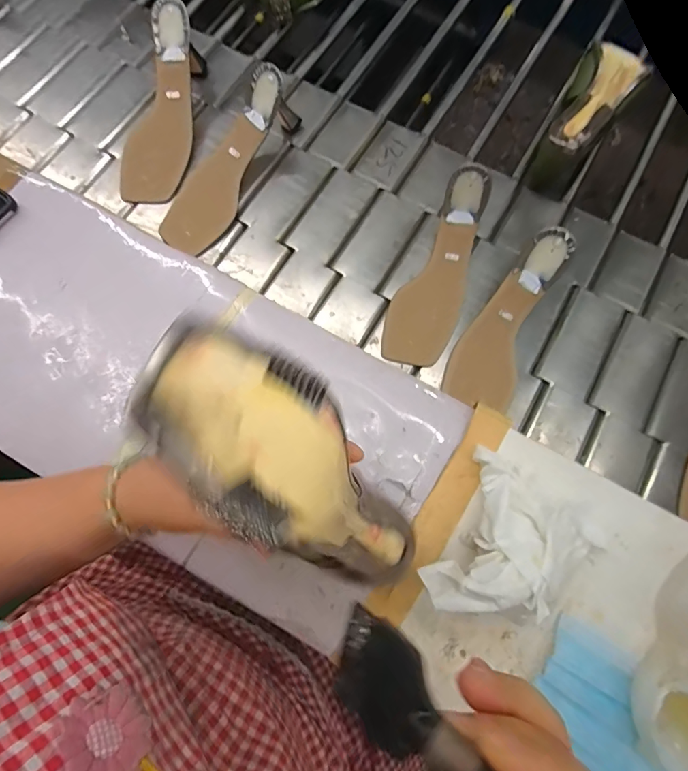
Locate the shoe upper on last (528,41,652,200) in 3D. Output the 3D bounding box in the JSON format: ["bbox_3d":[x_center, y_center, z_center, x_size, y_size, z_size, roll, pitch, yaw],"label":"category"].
[{"bbox_3d":[0.291,-0.325,0.539,0.076,0.078,0.188,31,97,6],"label":"shoe upper on last"}]

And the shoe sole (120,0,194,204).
[{"bbox_3d":[-0.213,-0.322,0.521,0.074,0.032,0.218,11,95,1],"label":"shoe sole"}]

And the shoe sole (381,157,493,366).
[{"bbox_3d":[0.104,-0.122,0.479,0.071,0.043,0.208,21,91,4],"label":"shoe sole"}]

